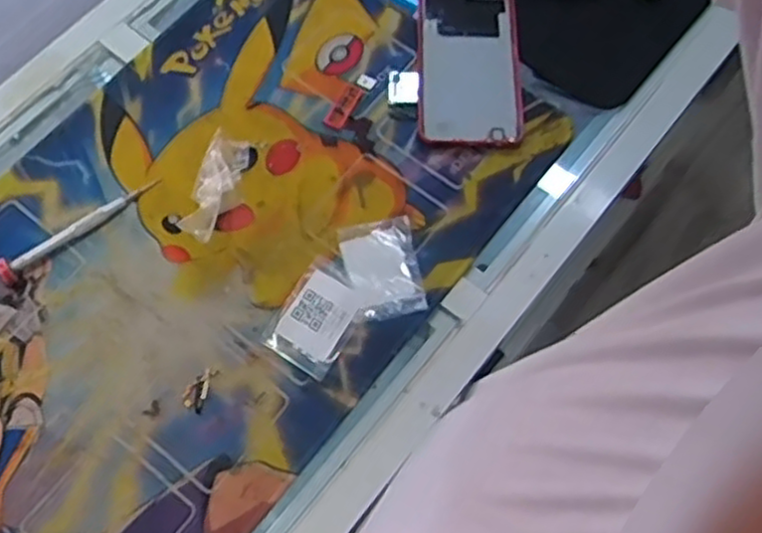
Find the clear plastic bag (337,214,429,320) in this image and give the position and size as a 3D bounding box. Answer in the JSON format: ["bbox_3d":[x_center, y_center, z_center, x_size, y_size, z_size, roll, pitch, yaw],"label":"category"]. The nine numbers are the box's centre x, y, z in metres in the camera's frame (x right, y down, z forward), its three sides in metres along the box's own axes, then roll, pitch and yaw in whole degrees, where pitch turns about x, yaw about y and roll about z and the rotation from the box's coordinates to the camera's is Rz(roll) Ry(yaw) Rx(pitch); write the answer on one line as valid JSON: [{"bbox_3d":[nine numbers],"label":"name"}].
[{"bbox_3d":[0.000,0.001,0.494,0.048,0.008,0.069,-10,68,-4],"label":"clear plastic bag"}]

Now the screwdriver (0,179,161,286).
[{"bbox_3d":[-0.205,-0.028,0.500,0.118,0.016,0.014,-37,73,-14],"label":"screwdriver"}]

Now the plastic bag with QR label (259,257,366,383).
[{"bbox_3d":[-0.042,0.032,0.482,0.051,0.008,0.068,30,71,11],"label":"plastic bag with QR label"}]

